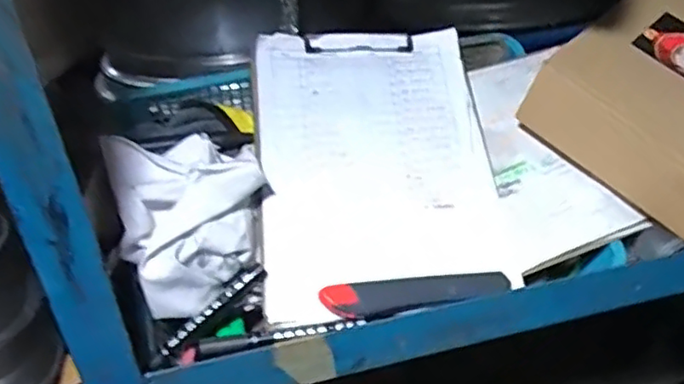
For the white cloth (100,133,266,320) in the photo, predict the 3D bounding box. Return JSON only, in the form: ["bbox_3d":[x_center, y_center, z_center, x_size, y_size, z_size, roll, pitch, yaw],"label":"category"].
[{"bbox_3d":[-0.130,0.021,0.563,0.125,0.101,0.126,-12,32,-11],"label":"white cloth"}]

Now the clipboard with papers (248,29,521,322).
[{"bbox_3d":[0.032,-0.032,0.602,0.213,0.019,0.288,-2,61,-9],"label":"clipboard with papers"}]

